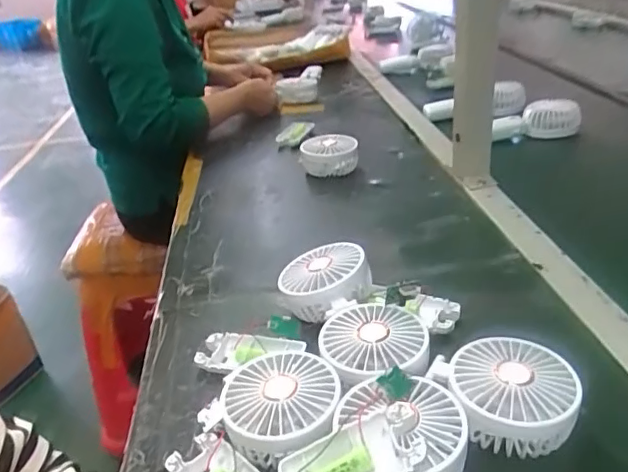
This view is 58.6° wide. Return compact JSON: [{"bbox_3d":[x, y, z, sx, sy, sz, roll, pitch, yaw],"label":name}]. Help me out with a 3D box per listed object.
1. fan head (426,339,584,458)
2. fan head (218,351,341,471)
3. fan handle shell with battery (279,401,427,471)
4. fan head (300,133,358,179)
[{"bbox_3d":[0.135,0.116,0.397,0.094,0.046,0.087,-7,29,0],"label":"fan head"},{"bbox_3d":[-0.024,0.125,0.409,0.085,0.035,0.084,-5,29,3],"label":"fan head"},{"bbox_3d":[0.022,0.139,0.337,0.094,0.018,0.041,-30,29,6],"label":"fan handle shell with battery"},{"bbox_3d":[0.023,-0.122,0.838,0.087,0.041,0.073,-5,29,3],"label":"fan head"}]

